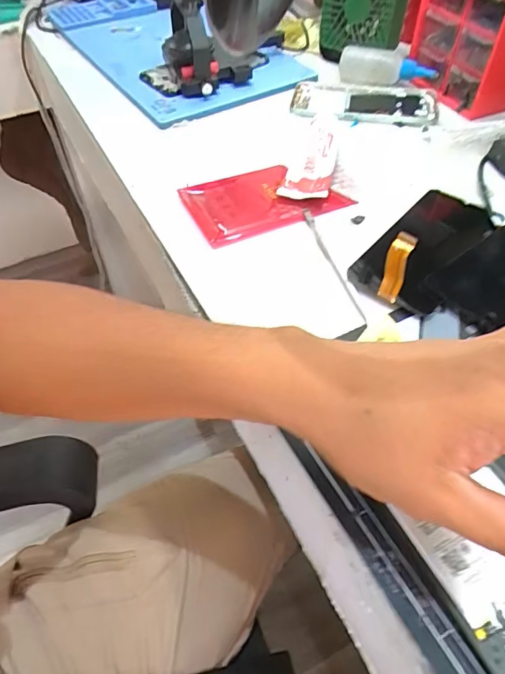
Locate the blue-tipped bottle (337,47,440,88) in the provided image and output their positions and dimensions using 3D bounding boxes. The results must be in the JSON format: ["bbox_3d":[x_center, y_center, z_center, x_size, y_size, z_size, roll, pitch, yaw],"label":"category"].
[{"bbox_3d":[0.163,-0.325,0.573,0.115,0.034,0.041,13,53,11],"label":"blue-tipped bottle"}]

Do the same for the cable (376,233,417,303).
[{"bbox_3d":[0.103,-0.048,0.340,0.015,0.056,0.018,21,55,17],"label":"cable"}]

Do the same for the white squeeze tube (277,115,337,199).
[{"bbox_3d":[0.062,-0.170,0.453,0.042,0.031,0.107,18,54,15],"label":"white squeeze tube"}]

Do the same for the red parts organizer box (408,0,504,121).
[{"bbox_3d":[0.252,-0.333,0.521,0.082,0.120,0.148,-23,55,-16],"label":"red parts organizer box"}]

